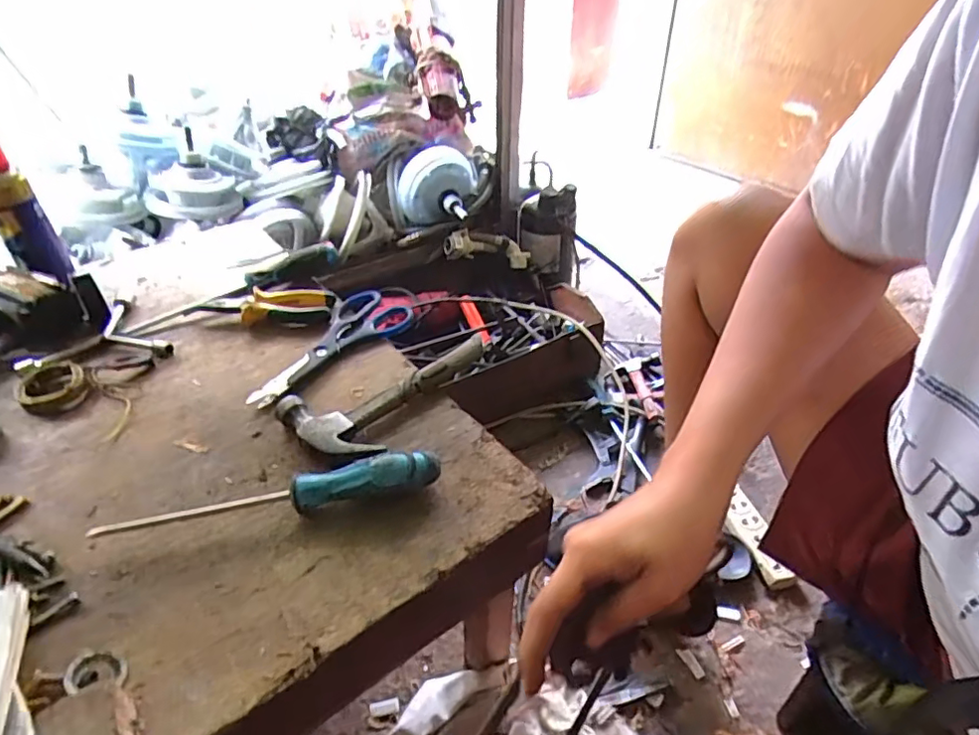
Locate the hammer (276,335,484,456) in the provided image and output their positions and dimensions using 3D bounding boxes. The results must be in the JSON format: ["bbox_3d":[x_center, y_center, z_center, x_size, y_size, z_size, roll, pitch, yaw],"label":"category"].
[{"bbox_3d":[-0.093,0.018,0.540,0.107,0.024,0.194,25,44,27],"label":"hammer"}]

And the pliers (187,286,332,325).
[{"bbox_3d":[-0.254,-0.067,0.640,0.150,0.022,0.059,-8,40,-12],"label":"pliers"}]

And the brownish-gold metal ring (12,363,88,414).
[{"bbox_3d":[-0.411,0.016,0.535,0.054,0.017,0.061,-22,44,-27],"label":"brownish-gold metal ring"}]

